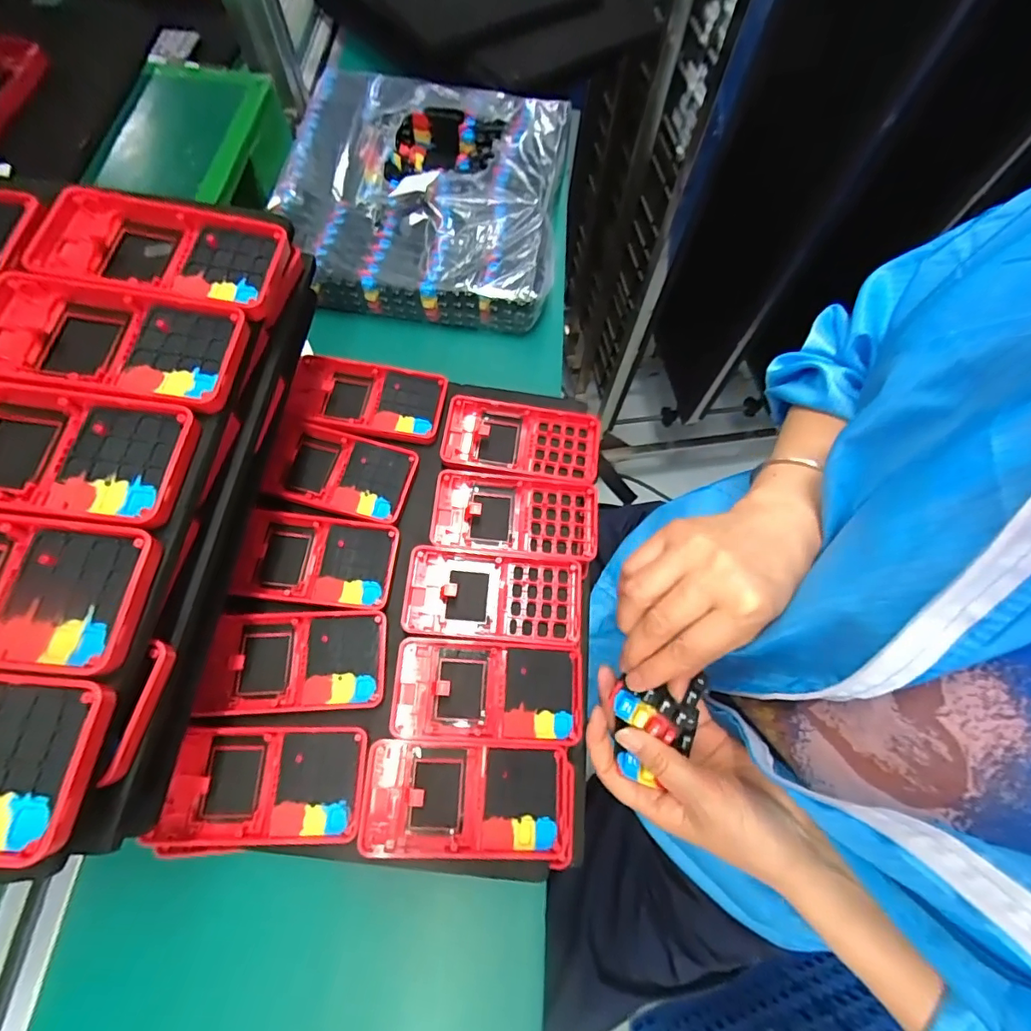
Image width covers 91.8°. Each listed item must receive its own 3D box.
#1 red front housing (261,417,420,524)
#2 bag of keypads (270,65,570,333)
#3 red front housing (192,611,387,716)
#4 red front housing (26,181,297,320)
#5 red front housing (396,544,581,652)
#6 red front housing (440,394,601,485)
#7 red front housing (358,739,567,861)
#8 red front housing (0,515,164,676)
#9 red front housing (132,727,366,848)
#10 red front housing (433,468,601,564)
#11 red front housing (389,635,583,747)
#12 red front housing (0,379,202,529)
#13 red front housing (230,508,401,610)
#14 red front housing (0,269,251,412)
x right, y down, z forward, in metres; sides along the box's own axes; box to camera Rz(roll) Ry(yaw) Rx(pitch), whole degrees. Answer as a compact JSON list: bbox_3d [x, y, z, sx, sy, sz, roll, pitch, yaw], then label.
[{"bbox_3d":[-0.133,-0.034,0.377,0.108,0.008,0.063,14,68,3],"label":"red front housing"},{"bbox_3d":[-0.091,-0.336,0.508,0.272,0.046,0.301,7,68,0],"label":"bag of keypads"},{"bbox_3d":[-0.146,0.095,0.327,0.118,0.010,0.061,-1,68,-3],"label":"red front housing"},{"bbox_3d":[-0.201,-0.149,0.283,0.129,0.021,0.065,9,68,1],"label":"red front housing"},{"bbox_3d":[-0.016,0.058,0.355,0.123,0.016,0.061,6,68,-1],"label":"red front housing"},{"bbox_3d":[0.004,-0.058,0.399,0.123,0.019,0.063,7,68,0],"label":"red front housing"},{"bbox_3d":[-0.030,0.172,0.305,0.120,0.015,0.062,4,68,-1],"label":"red front housing"},{"bbox_3d":[-0.223,0.030,0.209,0.126,0.016,0.061,5,71,0],"label":"red front housing"},{"bbox_3d":[-0.150,0.161,0.300,0.115,0.011,0.062,2,68,-2],"label":"red front housing"},{"bbox_3d":[0.000,0.001,0.378,0.123,0.017,0.063,7,68,0],"label":"red front housing"},{"bbox_3d":[-0.017,0.115,0.329,0.122,0.015,0.061,4,68,-1],"label":"red front housing"},{"bbox_3d":[-0.222,-0.031,0.234,0.127,0.016,0.062,7,68,0],"label":"red front housing"},{"bbox_3d":[-0.140,0.031,0.353,0.106,0.009,0.062,6,68,-1],"label":"red front housing"},{"bbox_3d":[-0.211,-0.089,0.258,0.128,0.017,0.063,7,68,0],"label":"red front housing"}]

